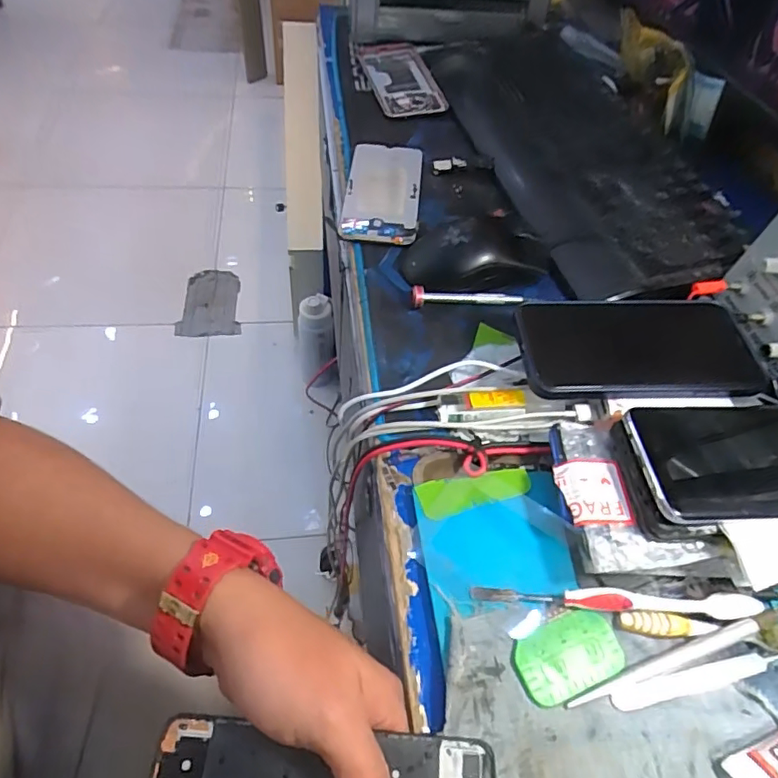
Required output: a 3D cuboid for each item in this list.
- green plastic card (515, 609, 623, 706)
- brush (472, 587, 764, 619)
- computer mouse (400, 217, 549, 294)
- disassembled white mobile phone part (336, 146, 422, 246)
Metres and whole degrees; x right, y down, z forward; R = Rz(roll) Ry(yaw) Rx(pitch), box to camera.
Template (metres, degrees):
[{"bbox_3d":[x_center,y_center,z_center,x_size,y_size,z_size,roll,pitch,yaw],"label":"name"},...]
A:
[{"bbox_3d":[0.096,0.140,0.283,0.058,0.004,0.035,-16,58,-17],"label":"green plastic card"},{"bbox_3d":[0.126,0.116,0.295,0.155,0.011,0.012,6,54,-2],"label":"brush"},{"bbox_3d":[0.073,-0.112,0.443,0.119,0.033,0.057,-1,55,-7],"label":"computer mouse"},{"bbox_3d":[-0.006,-0.197,0.514,0.070,0.012,0.158,6,54,-2],"label":"disassembled white mobile phone part"}]

